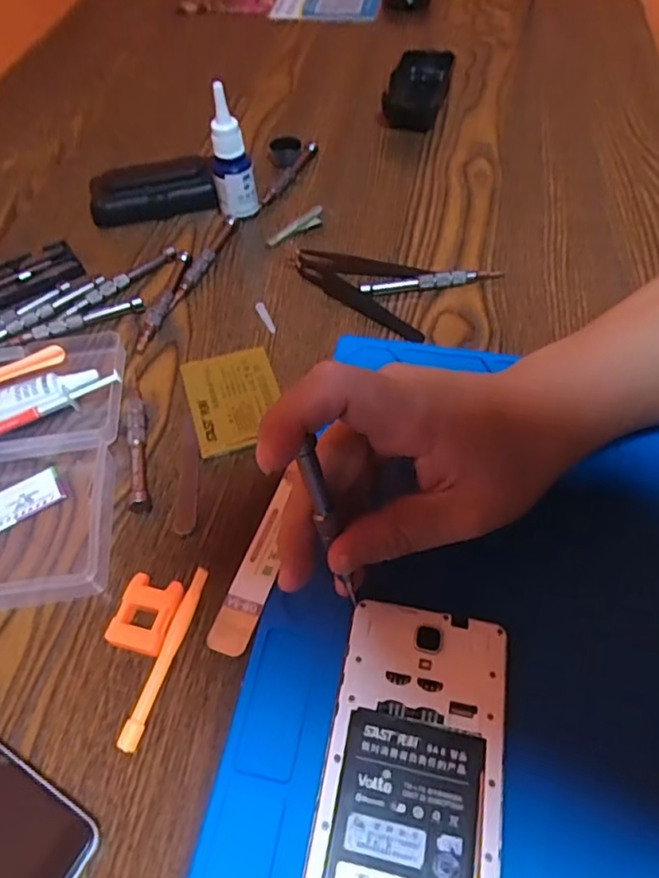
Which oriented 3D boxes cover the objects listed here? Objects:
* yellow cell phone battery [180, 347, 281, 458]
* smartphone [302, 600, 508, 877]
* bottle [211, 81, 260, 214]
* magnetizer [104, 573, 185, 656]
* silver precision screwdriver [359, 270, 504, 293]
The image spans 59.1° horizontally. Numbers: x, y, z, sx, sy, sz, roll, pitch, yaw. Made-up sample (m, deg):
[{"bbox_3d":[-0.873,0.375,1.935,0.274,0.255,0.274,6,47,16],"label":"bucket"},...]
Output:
[{"bbox_3d":[-0.058,-0.025,0.354,0.054,0.006,0.073,-16,56,-8],"label":"yellow cell phone battery"},{"bbox_3d":[0.032,0.137,0.229,0.069,0.006,0.139,9,56,9],"label":"smartphone"},{"bbox_3d":[-0.073,-0.207,0.430,0.028,0.093,0.024,-29,59,-17],"label":"bottle"},{"bbox_3d":[-0.086,0.083,0.276,0.027,0.012,0.034,10,56,10],"label":"magnetizer"},{"bbox_3d":[0.071,-0.110,0.404,0.100,0.010,0.008,-9,55,-4],"label":"silver precision screwdriver"}]

